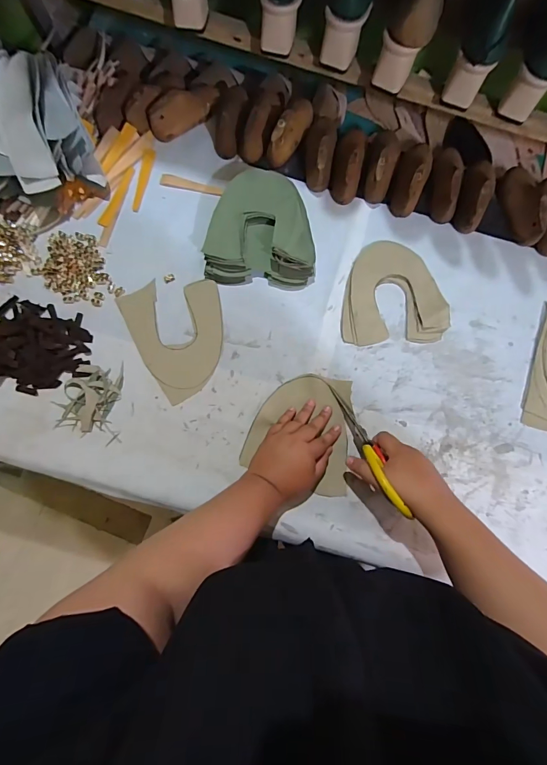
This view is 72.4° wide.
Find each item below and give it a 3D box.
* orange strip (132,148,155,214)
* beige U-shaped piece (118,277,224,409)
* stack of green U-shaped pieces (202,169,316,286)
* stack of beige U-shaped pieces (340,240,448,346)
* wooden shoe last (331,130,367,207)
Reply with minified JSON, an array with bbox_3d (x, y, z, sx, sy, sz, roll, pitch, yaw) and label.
[{"bbox_3d":[-0.224,-0.348,0.643,0.020,0.004,0.117,9,82,1],"label":"orange strip"},{"bbox_3d":[-0.141,-0.081,0.589,0.148,0.004,0.192,-28,81,-6],"label":"beige U-shaped piece"},{"bbox_3d":[-0.020,-0.250,0.600,0.171,0.045,0.182,1,80,-1],"label":"stack of green U-shaped pieces"},{"bbox_3d":[0.199,-0.141,0.601,0.164,0.015,0.166,5,80,0],"label":"stack of beige U-shaped pieces"},{"bbox_3d":[0.127,-0.371,0.620,0.049,0.051,0.133,10,80,1],"label":"wooden shoe last"}]

